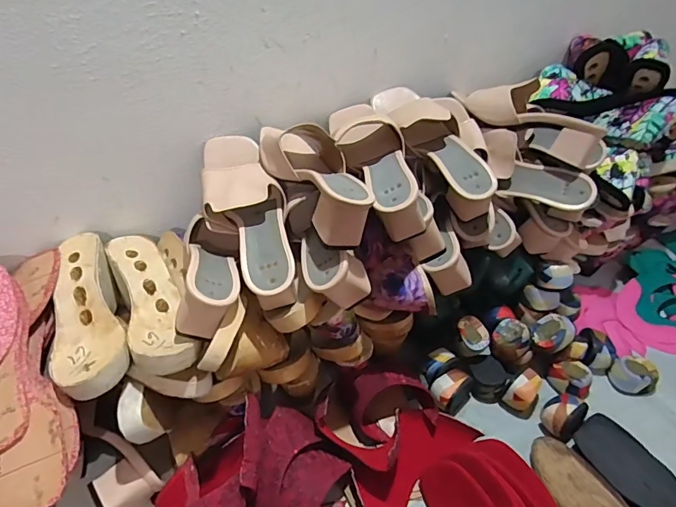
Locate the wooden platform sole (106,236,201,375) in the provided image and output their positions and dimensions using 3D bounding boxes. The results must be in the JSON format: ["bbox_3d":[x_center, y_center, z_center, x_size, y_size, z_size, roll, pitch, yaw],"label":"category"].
[{"bbox_3d":[-0.226,0.056,0.552,0.067,0.039,0.237,-19,44,-22],"label":"wooden platform sole"}]

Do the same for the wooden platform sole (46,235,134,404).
[{"bbox_3d":[-0.294,0.069,0.528,0.087,0.052,0.226,-19,44,-22],"label":"wooden platform sole"}]

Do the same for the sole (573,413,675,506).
[{"bbox_3d":[0.401,0.294,0.554,0.096,0.028,0.223,-24,46,-27],"label":"sole"}]

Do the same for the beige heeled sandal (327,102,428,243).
[{"bbox_3d":[0.048,-0.115,0.595,0.076,0.074,0.219,-7,41,-10],"label":"beige heeled sandal"}]

